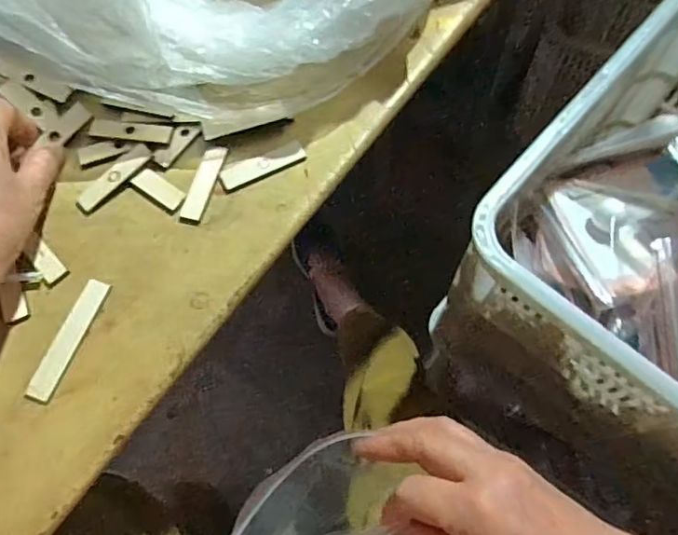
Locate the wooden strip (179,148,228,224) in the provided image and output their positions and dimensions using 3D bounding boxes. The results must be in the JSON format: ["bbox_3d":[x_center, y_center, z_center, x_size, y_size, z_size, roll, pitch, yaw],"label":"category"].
[{"bbox_3d":[-0.096,-0.059,0.397,0.016,0.005,0.061,14,70,7],"label":"wooden strip"}]

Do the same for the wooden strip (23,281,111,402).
[{"bbox_3d":[-0.171,0.045,0.356,0.018,0.004,0.080,19,70,9],"label":"wooden strip"}]

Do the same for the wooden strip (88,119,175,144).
[{"bbox_3d":[-0.150,-0.099,0.409,0.059,0.005,0.016,7,69,5],"label":"wooden strip"}]

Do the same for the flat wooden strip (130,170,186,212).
[{"bbox_3d":[-0.126,-0.055,0.393,0.039,0.004,0.016,34,73,14],"label":"flat wooden strip"}]

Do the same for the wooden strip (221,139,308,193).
[{"bbox_3d":[-0.054,-0.072,0.399,0.062,0.006,0.016,-24,70,-7],"label":"wooden strip"}]

